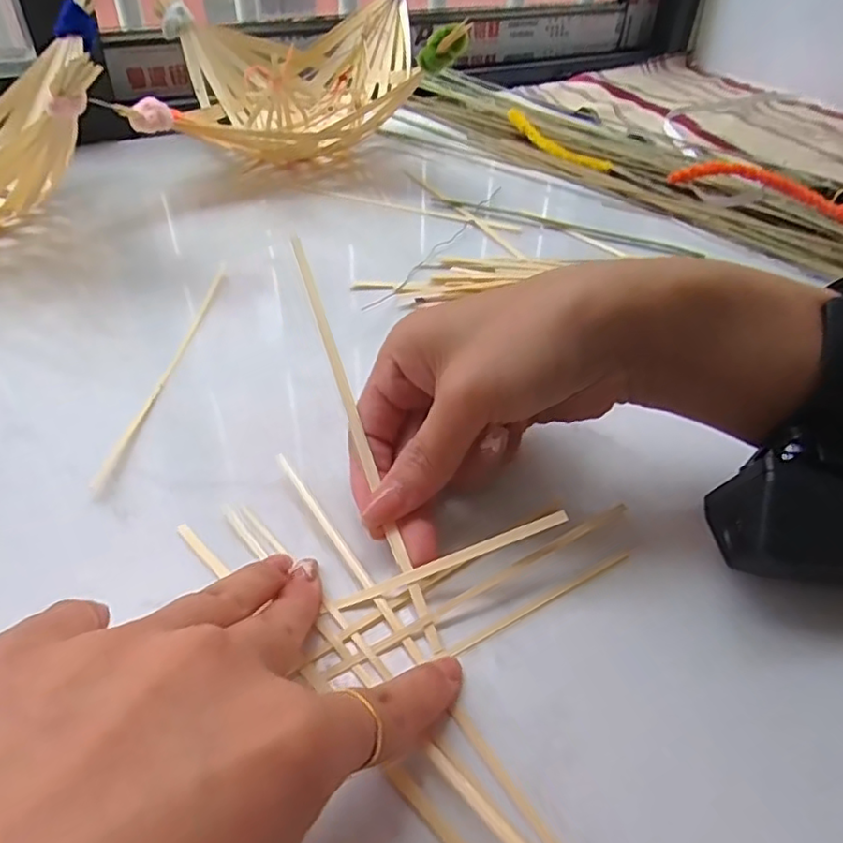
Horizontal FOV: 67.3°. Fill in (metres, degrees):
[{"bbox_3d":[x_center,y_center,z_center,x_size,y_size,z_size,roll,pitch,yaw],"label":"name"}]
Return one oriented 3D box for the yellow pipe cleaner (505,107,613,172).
[{"bbox_3d":[0.107,-0.225,0.512,0.017,0.022,0.111,-27,50,-29],"label":"yellow pipe cleaner"}]

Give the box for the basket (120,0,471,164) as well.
[{"bbox_3d":[-0.098,-0.259,0.482,0.212,0.103,0.184,-7,43,-11],"label":"basket"}]

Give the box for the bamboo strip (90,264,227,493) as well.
[{"bbox_3d":[-0.117,-0.032,0.300,0.006,0.004,0.168,4,42,1],"label":"bamboo strip"}]

